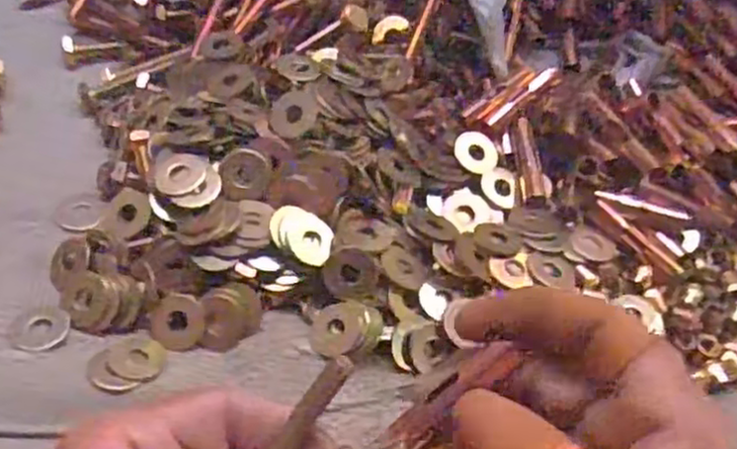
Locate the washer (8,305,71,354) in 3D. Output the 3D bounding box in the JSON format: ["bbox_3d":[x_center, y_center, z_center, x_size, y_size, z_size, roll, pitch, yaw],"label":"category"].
[{"bbox_3d":[-0.124,0.040,0.284,0.021,0.004,0.018,-29,59,-27],"label":"washer"}]

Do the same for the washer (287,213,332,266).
[{"bbox_3d":[-0.024,0.005,0.297,0.019,0.004,0.020,12,65,-25],"label":"washer"}]

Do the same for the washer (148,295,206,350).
[{"bbox_3d":[-0.074,0.038,0.292,0.020,0.004,0.021,8,84,-7],"label":"washer"}]

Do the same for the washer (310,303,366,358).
[{"bbox_3d":[-0.012,0.041,0.293,0.022,0.004,0.022,-9,66,22],"label":"washer"}]

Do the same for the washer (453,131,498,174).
[{"bbox_3d":[0.049,-0.033,0.342,0.020,0.004,0.021,5,69,-12],"label":"washer"}]

